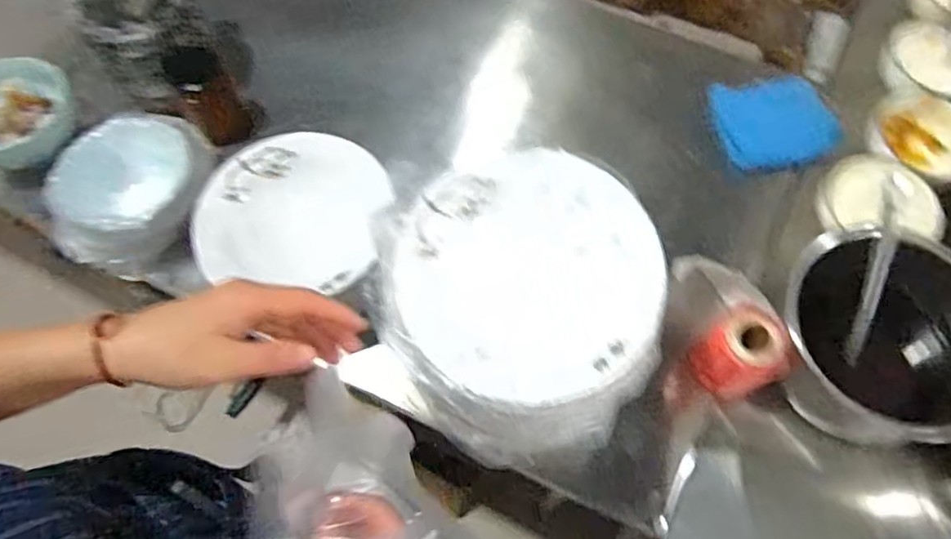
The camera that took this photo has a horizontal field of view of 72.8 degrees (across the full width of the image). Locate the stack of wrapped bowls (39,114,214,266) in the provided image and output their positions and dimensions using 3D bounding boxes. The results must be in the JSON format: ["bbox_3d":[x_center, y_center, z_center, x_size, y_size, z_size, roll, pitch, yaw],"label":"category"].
[{"bbox_3d":[-0.377,-0.091,0.711,0.163,0.079,0.160,-11,65,-4],"label":"stack of wrapped bowls"}]

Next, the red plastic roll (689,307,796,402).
[{"bbox_3d":[0.253,0.084,0.618,0.066,0.075,0.069,0,64,1],"label":"red plastic roll"}]

